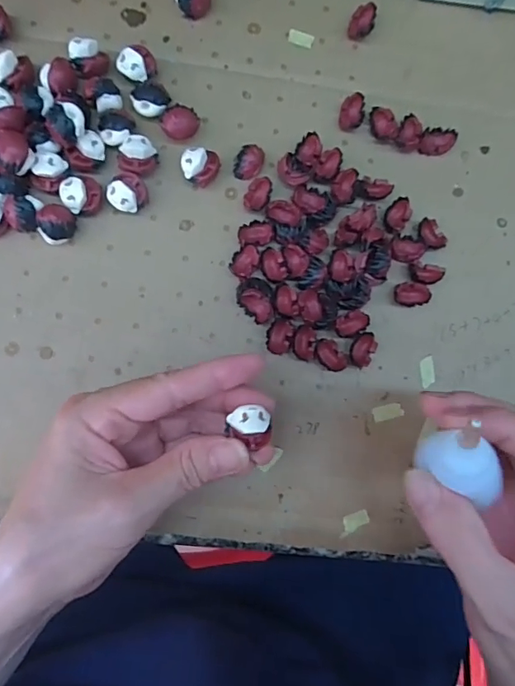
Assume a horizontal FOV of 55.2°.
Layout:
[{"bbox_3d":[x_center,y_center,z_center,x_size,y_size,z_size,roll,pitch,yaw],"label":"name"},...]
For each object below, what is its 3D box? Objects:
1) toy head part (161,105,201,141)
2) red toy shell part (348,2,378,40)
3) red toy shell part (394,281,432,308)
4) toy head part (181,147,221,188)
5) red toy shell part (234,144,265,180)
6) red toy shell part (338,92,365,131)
[{"bbox_3d":[-0.041,-0.118,0.266,0.020,0.017,0.015,-13,85,-6],"label":"toy head part"},{"bbox_3d":[0.060,-0.185,0.284,0.013,0.010,0.018,22,83,-2],"label":"red toy shell part"},{"bbox_3d":[0.084,-0.027,0.270,0.018,0.011,0.013,-8,85,-5],"label":"red toy shell part"},{"bbox_3d":[-0.030,-0.093,0.265,0.020,0.016,0.018,2,84,-4],"label":"toy head part"},{"bbox_3d":[-0.004,-0.099,0.270,0.014,0.010,0.018,16,83,-3],"label":"red toy shell part"},{"bbox_3d":[0.054,-0.130,0.279,0.013,0.011,0.017,2,84,-4],"label":"red toy shell part"}]

